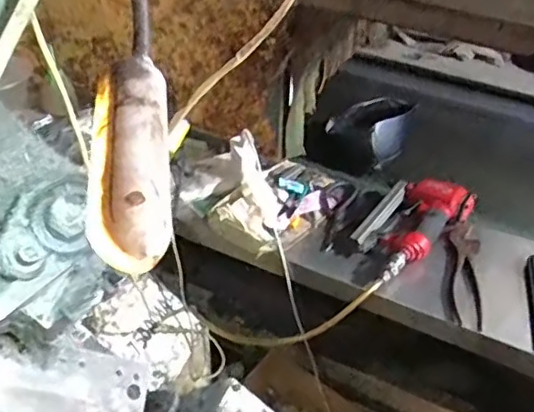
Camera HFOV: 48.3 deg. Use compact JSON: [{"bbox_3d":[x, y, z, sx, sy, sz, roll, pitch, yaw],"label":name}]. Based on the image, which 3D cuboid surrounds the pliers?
[{"bbox_3d":[0.288,0.092,0.879,0.058,0.036,0.188,7,43,6],"label":"pliers"}]

